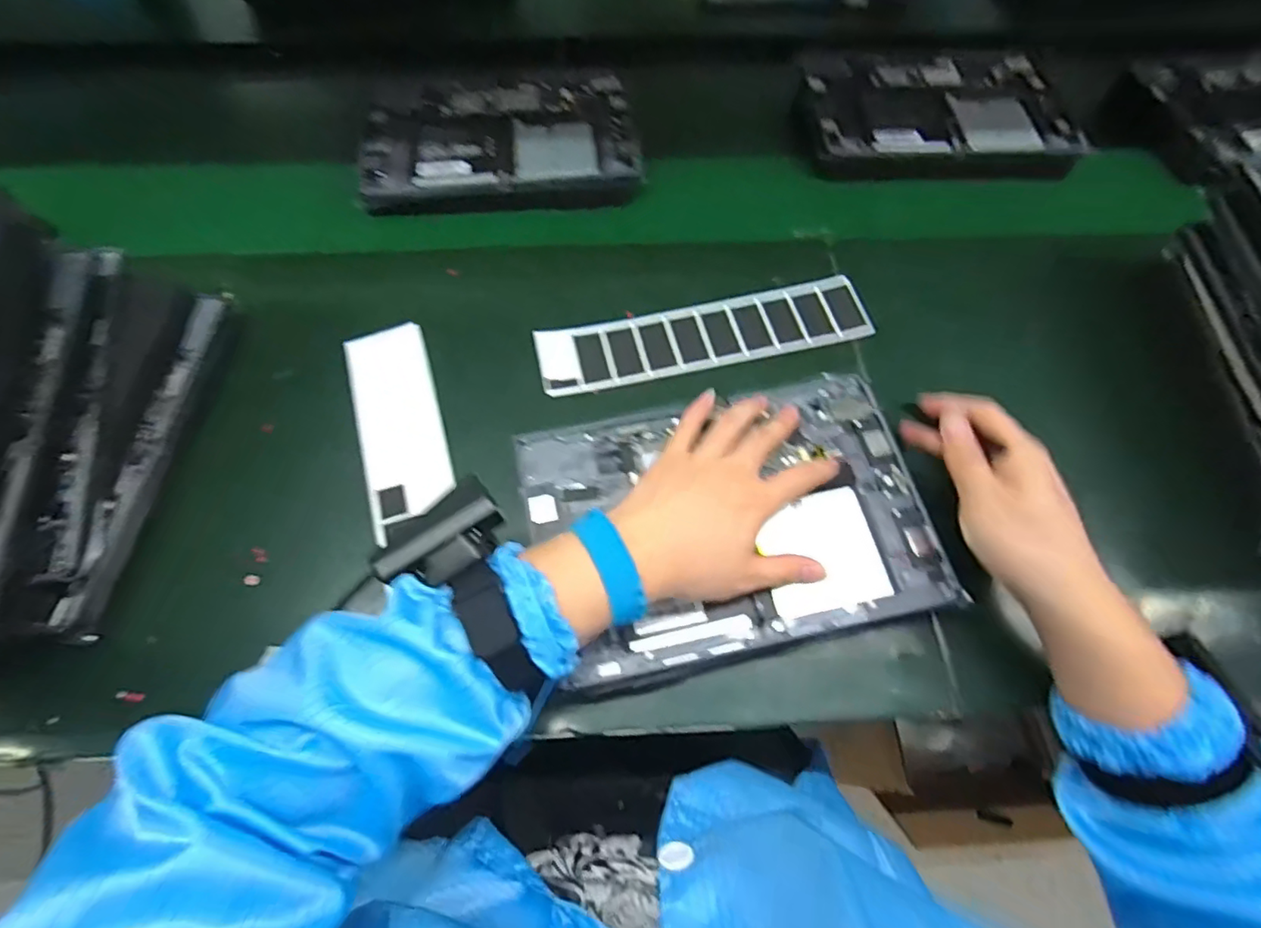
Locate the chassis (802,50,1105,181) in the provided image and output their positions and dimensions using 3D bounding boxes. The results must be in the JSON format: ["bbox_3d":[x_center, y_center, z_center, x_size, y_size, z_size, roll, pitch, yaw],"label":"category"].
[{"bbox_3d":[0.304,-0.357,0.584,0.263,0.019,0.194,0,66,-1],"label":"chassis"}]

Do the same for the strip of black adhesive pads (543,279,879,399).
[{"bbox_3d":[0.060,-0.106,0.473,0.267,0.008,0.059,-12,66,-5],"label":"strip of black adhesive pads"}]

